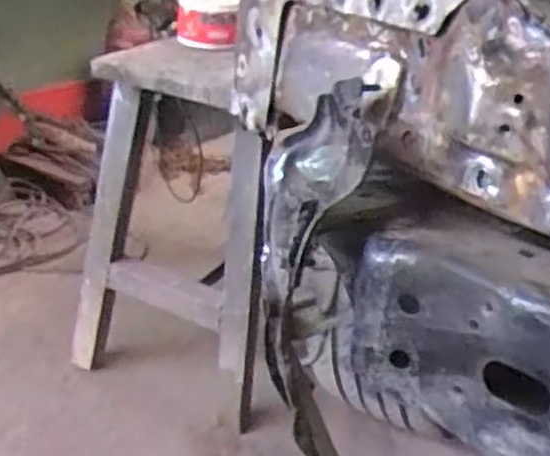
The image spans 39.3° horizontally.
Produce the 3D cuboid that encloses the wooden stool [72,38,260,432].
[{"bbox_3d":[-0.185,0.010,1.345,0.361,0.634,0.204,12,26,19],"label":"wooden stool"}]

